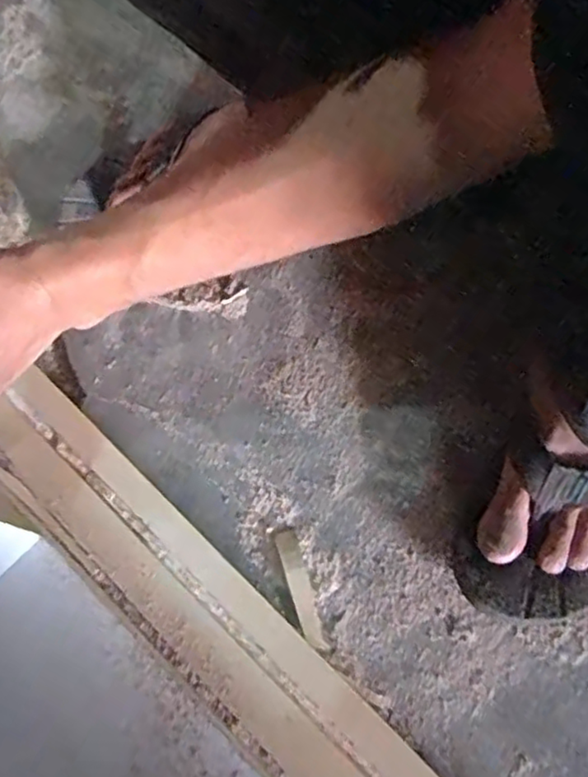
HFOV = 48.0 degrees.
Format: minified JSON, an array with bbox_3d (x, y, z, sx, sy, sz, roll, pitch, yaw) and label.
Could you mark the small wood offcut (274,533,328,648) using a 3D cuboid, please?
[{"bbox_3d":[0.005,0.135,0.445,0.014,0.004,0.080,-16,70,-7],"label":"small wood offcut"}]

